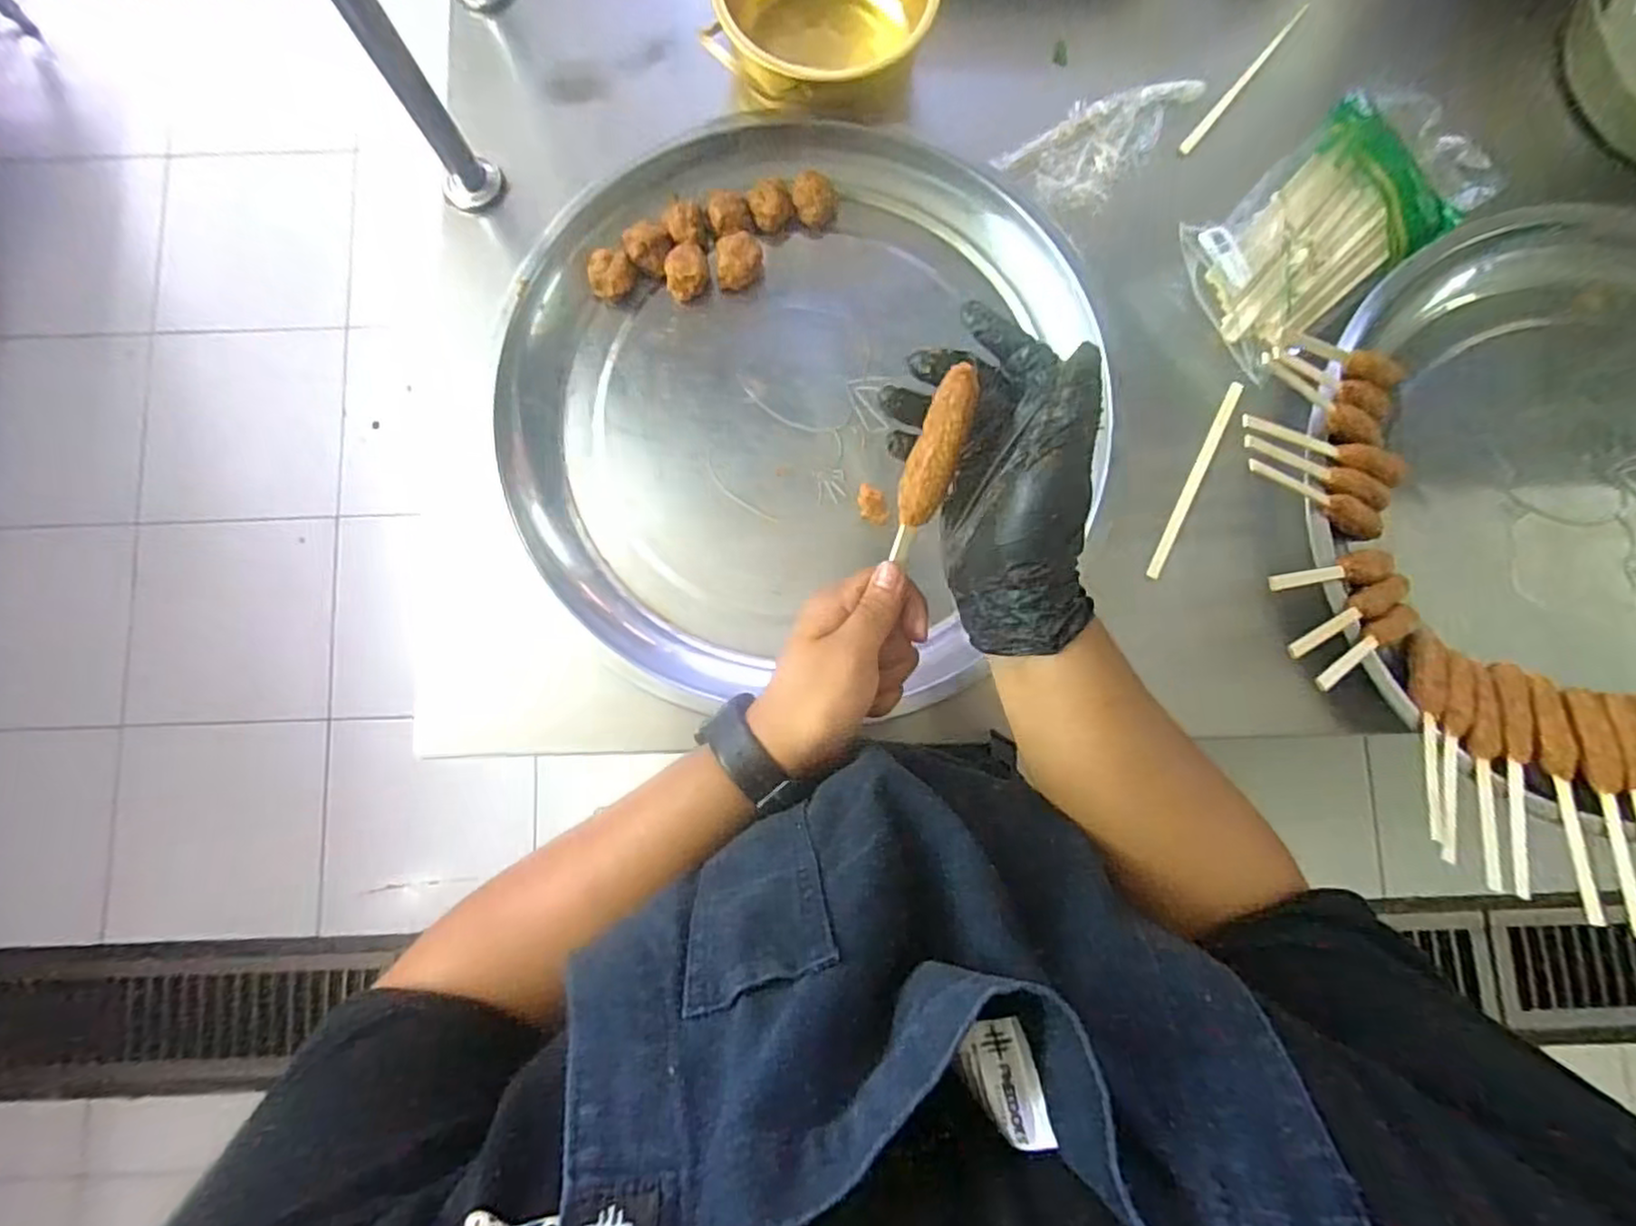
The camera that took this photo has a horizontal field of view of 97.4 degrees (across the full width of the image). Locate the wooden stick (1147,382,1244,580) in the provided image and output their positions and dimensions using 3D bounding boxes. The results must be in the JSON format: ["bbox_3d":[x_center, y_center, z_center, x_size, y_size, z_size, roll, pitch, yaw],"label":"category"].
[{"bbox_3d":[0.301,-0.107,0.574,0.012,0.007,0.177,26,83,3],"label":"wooden stick"}]

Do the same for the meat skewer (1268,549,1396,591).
[{"bbox_3d":[0.369,-0.030,0.517,0.149,0.017,0.024,-6,82,-28],"label":"meat skewer"}]

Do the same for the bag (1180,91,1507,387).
[{"bbox_3d":[0.417,-0.324,0.585,0.269,0.032,0.137,-37,84,-5],"label":"bag"}]

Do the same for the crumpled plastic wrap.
[{"bbox_3d":[0.247,-0.402,0.610,0.169,0.018,0.079,-36,84,-5],"label":"crumpled plastic wrap"}]

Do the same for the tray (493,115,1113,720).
[{"bbox_3d":[-0.024,-0.169,0.569,0.427,0.043,0.457,0,83,0],"label":"tray"}]

